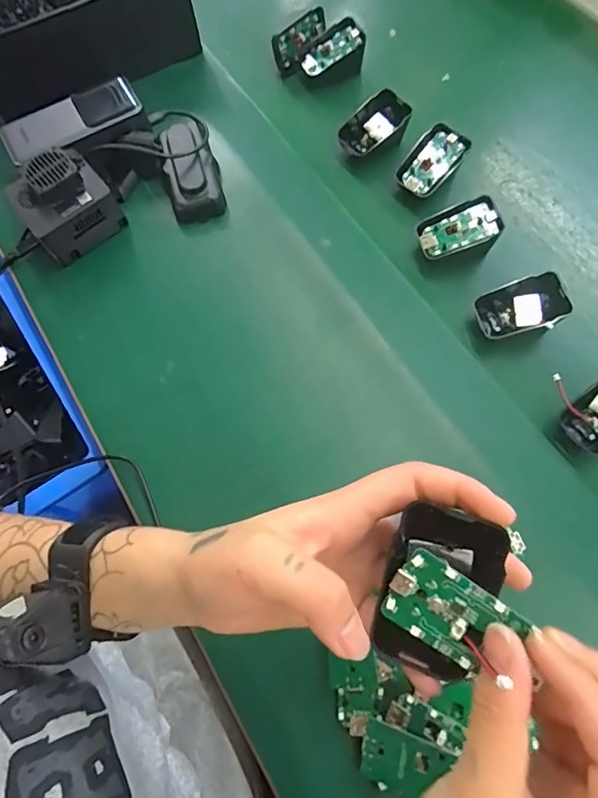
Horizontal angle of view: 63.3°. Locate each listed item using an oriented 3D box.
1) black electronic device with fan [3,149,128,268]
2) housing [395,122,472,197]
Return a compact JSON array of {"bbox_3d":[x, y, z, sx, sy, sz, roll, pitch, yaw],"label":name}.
[{"bbox_3d":[-0.214,-0.179,0.444,0.076,0.061,0.068,-37,70,-13],"label":"black electronic device with fan"},{"bbox_3d":[0.128,-0.224,0.466,0.043,0.026,0.069,36,91,15],"label":"housing"}]

